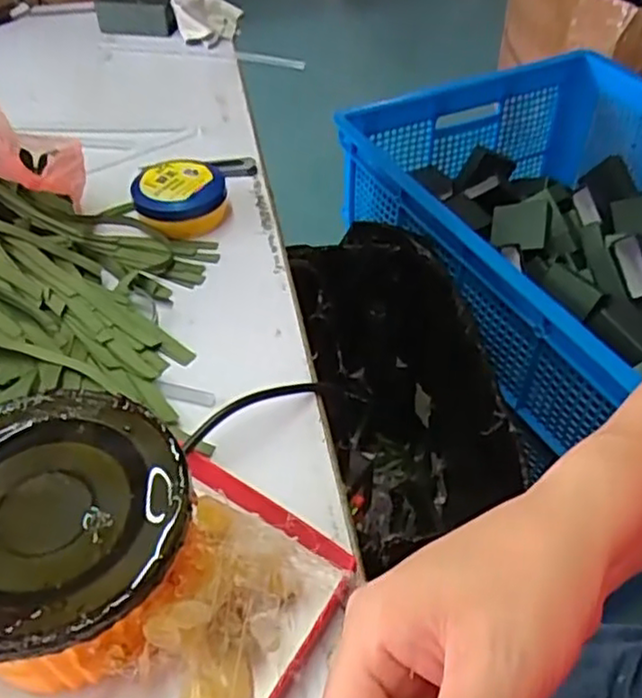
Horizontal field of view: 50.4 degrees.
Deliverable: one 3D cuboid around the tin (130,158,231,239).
[{"bbox_3d":[-0.110,-0.118,0.538,0.070,0.036,0.059,-14,46,-13],"label":"tin"}]

